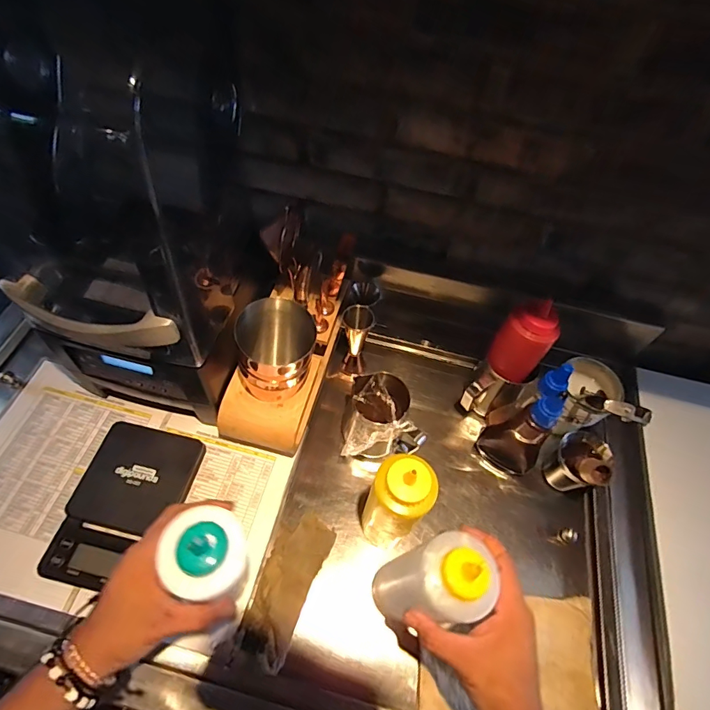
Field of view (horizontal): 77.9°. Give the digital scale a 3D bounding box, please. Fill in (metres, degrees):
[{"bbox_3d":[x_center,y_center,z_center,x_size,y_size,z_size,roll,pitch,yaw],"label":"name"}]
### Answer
[{"bbox_3d":[-0.285,0.183,0.545,0.126,0.025,0.189,13,58,3],"label":"digital scale"}]

